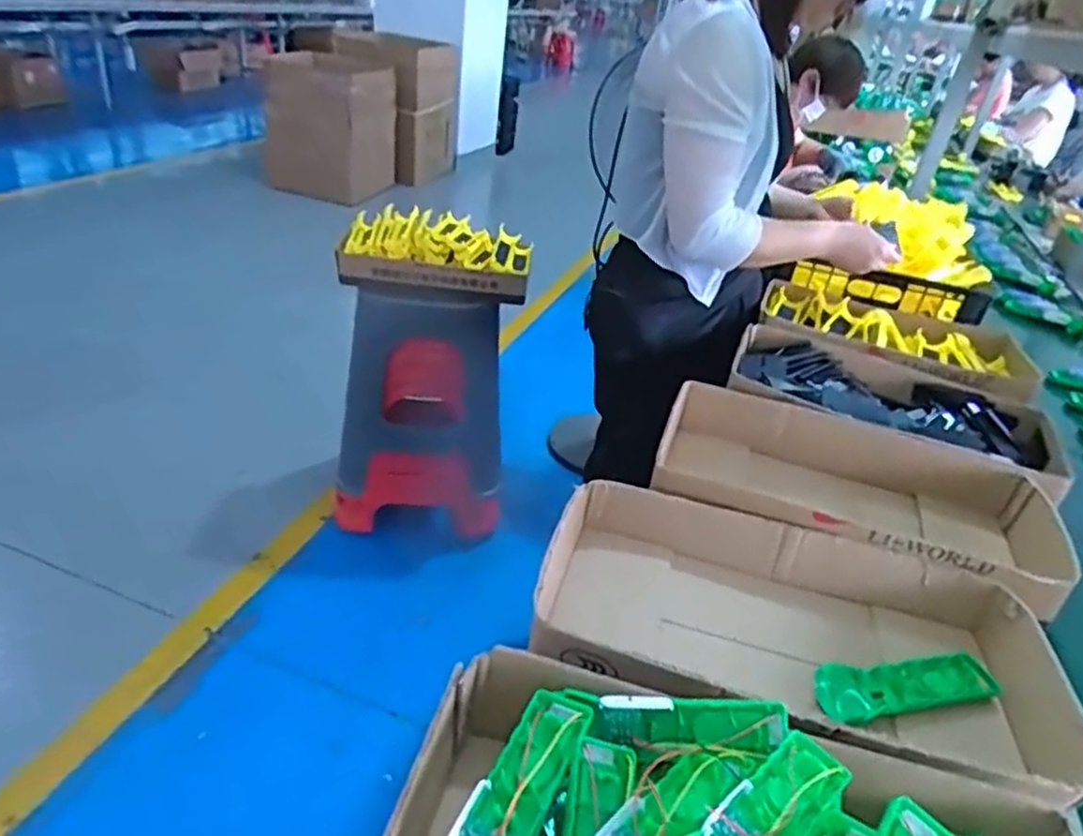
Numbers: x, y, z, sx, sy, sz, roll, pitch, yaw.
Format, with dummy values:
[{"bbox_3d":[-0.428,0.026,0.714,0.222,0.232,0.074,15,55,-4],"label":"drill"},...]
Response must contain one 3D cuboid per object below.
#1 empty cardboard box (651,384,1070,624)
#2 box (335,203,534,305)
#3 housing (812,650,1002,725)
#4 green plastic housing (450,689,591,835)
[{"bbox_3d":[0.344,0.105,0.823,0.441,0.115,0.257,18,33,16],"label":"empty cardboard box"},{"bbox_3d":[-0.230,-0.361,1.598,0.410,0.124,0.202,3,32,-8],"label":"box"},{"bbox_3d":[0.317,0.229,0.622,0.166,0.019,0.049,-1,33,-15],"label":"housing"},{"bbox_3d":[-0.020,0.231,0.436,0.052,0.028,0.166,18,33,16],"label":"green plastic housing"}]

